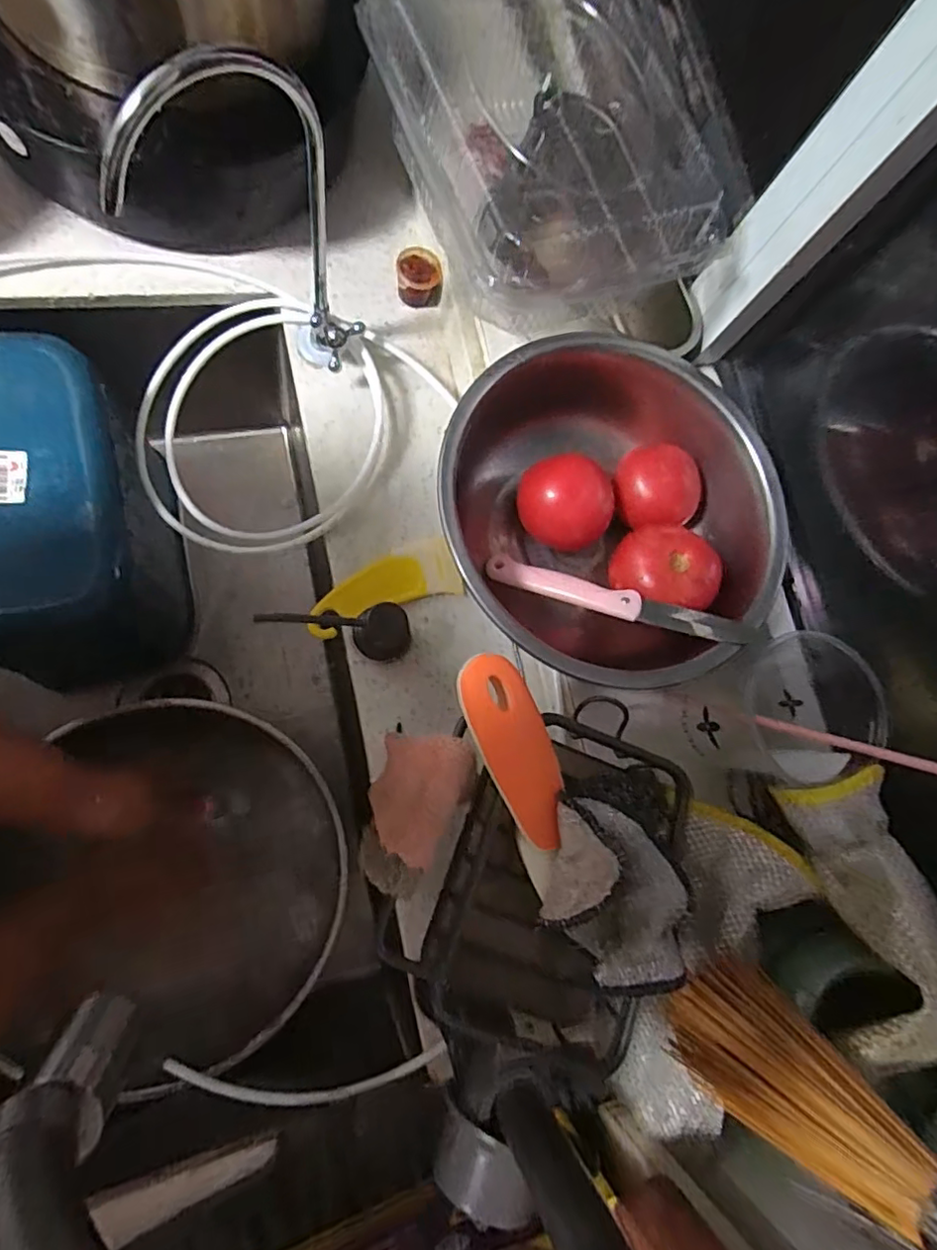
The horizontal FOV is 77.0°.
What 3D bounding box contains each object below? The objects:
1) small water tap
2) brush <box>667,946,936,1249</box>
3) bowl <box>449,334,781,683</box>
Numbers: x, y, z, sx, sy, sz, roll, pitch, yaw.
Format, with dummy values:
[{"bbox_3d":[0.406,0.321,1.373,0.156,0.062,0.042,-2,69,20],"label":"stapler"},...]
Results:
[{"bbox_3d":[-0.136,-0.243,0.376,0.115,0.226,0.066,-16,77,-4],"label":"small water tap"},{"bbox_3d":[0.185,0.226,0.221,0.041,0.256,0.059,44,78,-22],"label":"brush"},{"bbox_3d":[0.112,-0.079,0.436,0.223,0.119,0.237,0,76,0],"label":"bowl"}]

